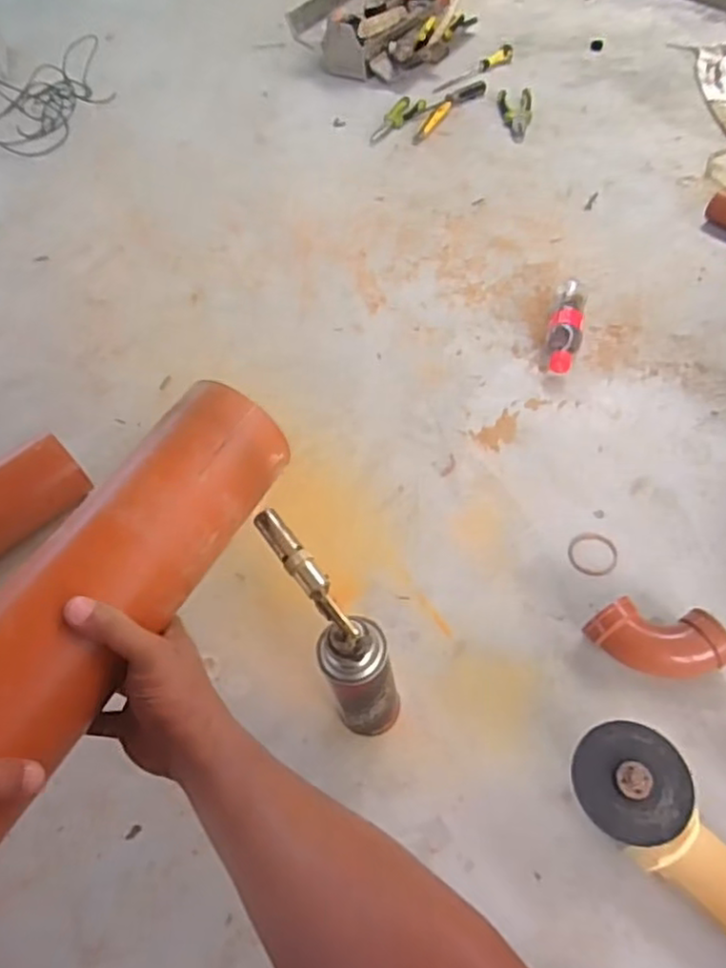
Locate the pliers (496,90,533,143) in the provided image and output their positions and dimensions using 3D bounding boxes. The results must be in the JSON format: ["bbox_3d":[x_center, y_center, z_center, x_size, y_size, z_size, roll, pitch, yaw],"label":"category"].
[{"bbox_3d":[0.334,-0.817,1.488,0.073,0.018,0.200,4,56,7],"label":"pliers"}]

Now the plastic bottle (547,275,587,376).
[{"bbox_3d":[0.316,-0.245,1.050,0.052,0.053,0.196,10,56,15],"label":"plastic bottle"}]

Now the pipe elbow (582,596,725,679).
[{"bbox_3d":[0.320,0.172,0.740,0.141,0.068,0.066,4,55,11],"label":"pipe elbow"}]

